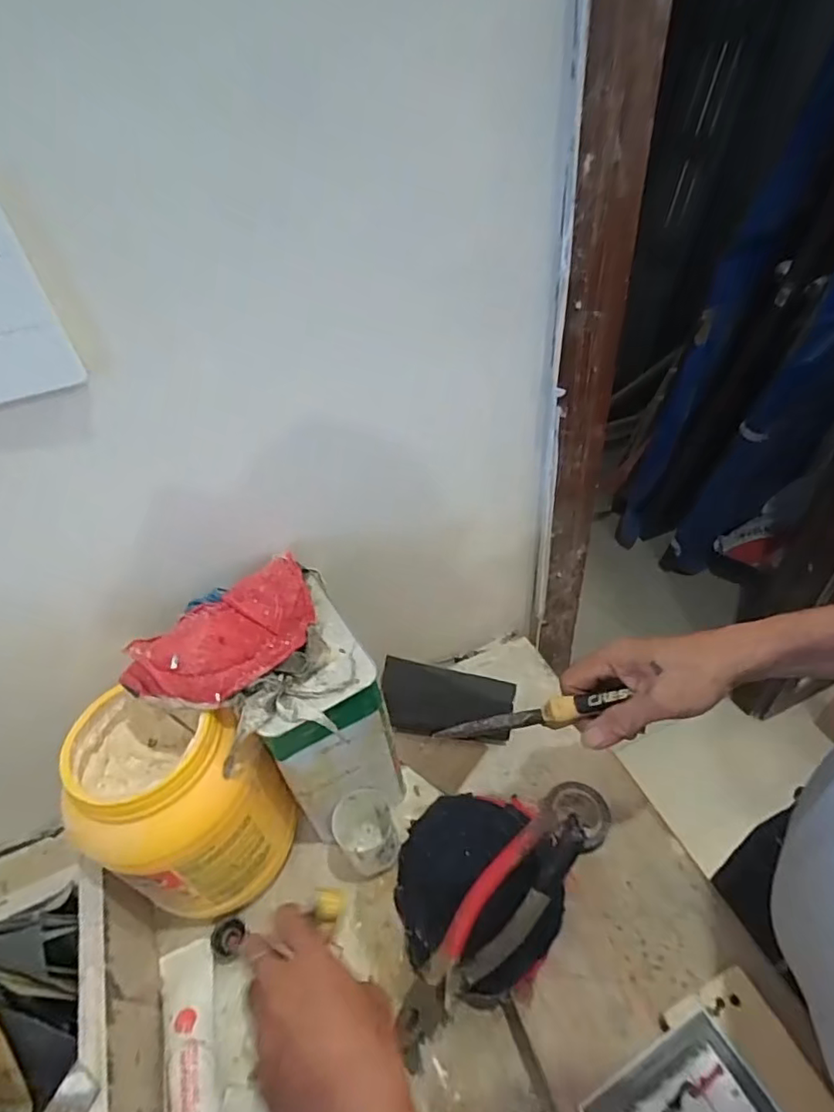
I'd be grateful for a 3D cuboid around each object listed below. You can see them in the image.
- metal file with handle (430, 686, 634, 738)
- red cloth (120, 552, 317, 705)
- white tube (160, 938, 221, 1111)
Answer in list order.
[{"bbox_3d":[0.093,0.138,0.471,0.155,0.028,0.019,-14,42,9],"label":"metal file with handle"},{"bbox_3d":[-0.156,0.070,0.470,0.160,0.020,0.091,-31,65,-23],"label":"red cloth"},{"bbox_3d":[-0.185,0.398,0.456,0.038,0.024,0.170,-23,28,-17],"label":"white tube"}]

